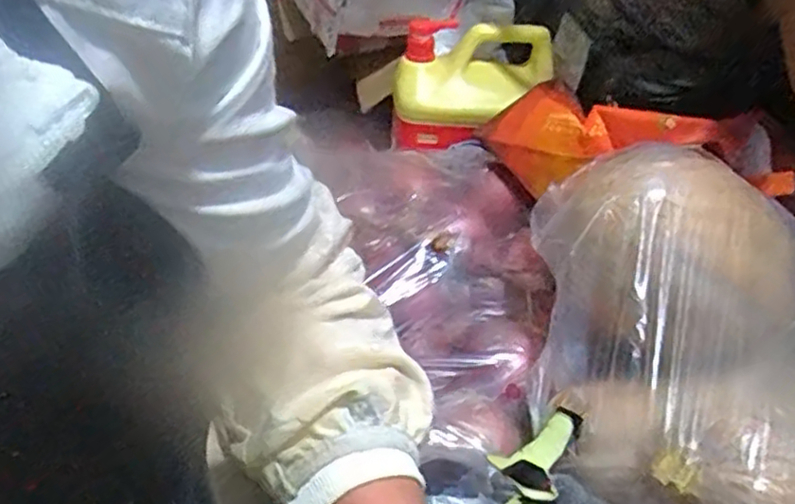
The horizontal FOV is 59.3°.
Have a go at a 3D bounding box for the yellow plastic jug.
[{"bbox_3d":[0.094,-0.226,0.895,0.199,0.136,0.071,4,-2,10],"label":"yellow plastic jug"}]

